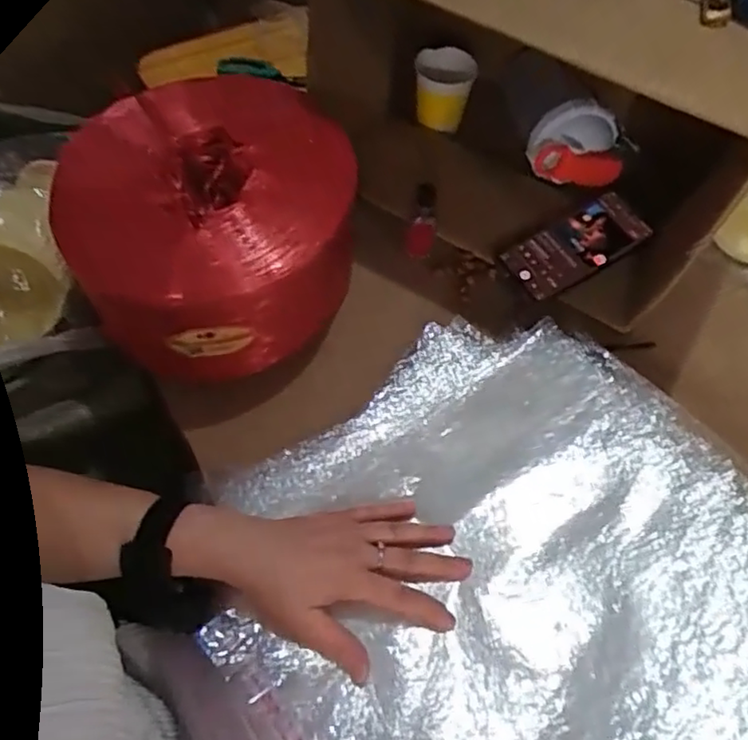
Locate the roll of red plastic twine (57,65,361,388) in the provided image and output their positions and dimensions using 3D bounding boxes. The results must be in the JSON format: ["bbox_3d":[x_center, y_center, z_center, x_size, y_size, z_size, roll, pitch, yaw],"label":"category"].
[{"bbox_3d":[-0.155,-0.144,0.616,0.259,0.136,0.278,1,57,-1],"label":"roll of red plastic twine"}]

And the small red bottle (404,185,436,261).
[{"bbox_3d":[0.047,-0.144,0.638,0.029,0.079,0.030,6,57,2],"label":"small red bottle"}]

